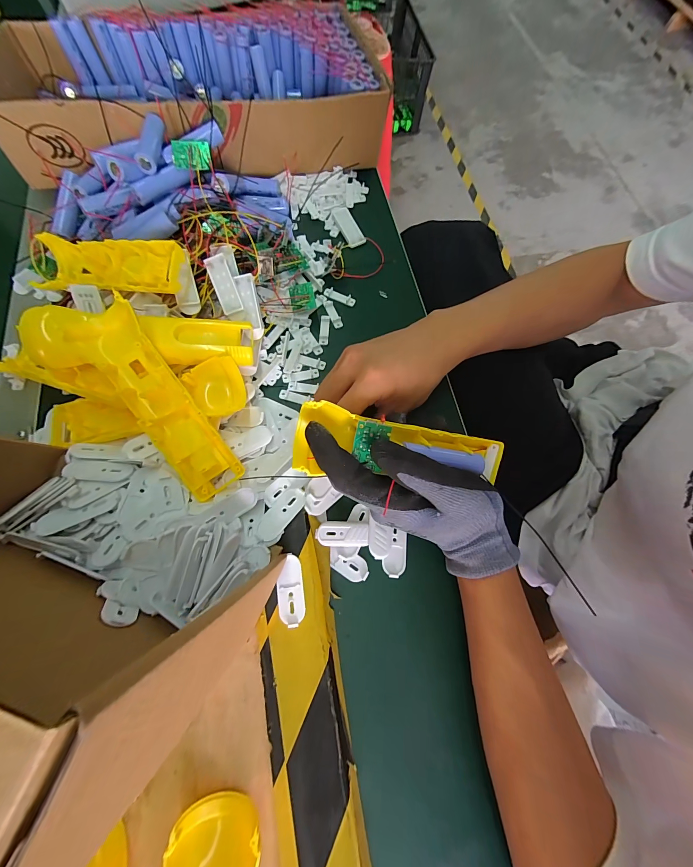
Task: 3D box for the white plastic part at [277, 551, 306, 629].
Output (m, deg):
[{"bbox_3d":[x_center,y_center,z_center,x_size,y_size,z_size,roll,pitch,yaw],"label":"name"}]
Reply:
[{"bbox_3d":[-0.043,0.120,0.235,0.020,0.004,0.049,-8,72,-5],"label":"white plastic part"}]

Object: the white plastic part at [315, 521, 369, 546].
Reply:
[{"bbox_3d":[-0.003,0.085,0.259,0.044,0.007,0.020,2,72,-2],"label":"white plastic part"}]

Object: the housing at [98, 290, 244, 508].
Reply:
[{"bbox_3d":[-0.141,-0.022,0.241,0.044,0.018,0.158,-32,94,-12],"label":"housing"}]

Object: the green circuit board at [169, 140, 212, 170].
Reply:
[{"bbox_3d":[-0.156,-0.282,0.312,0.037,0.009,0.025,-5,112,-6],"label":"green circuit board"}]

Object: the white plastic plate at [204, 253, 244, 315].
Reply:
[{"bbox_3d":[-0.115,-0.139,0.287,0.019,0.005,0.051,-21,100,-9],"label":"white plastic plate"}]

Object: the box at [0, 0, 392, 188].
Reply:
[{"bbox_3d":[-0.190,-0.415,0.373,0.439,0.076,0.208,-12,73,-7],"label":"box"}]

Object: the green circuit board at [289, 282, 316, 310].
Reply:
[{"bbox_3d":[-0.047,-0.145,0.325,0.025,0.004,0.031,-12,76,0],"label":"green circuit board"}]

